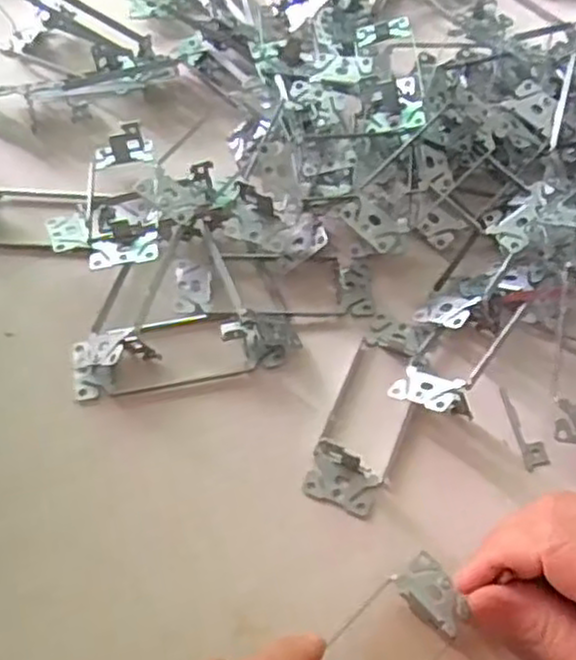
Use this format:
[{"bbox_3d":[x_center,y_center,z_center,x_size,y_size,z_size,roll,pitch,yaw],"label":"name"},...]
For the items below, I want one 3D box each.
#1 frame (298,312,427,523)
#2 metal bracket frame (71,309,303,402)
[{"bbox_3d":[0.042,0.037,0.360,0.038,0.016,0.103,21,63,9],"label":"frame"},{"bbox_3d":[-0.051,0.006,0.368,0.113,0.019,0.035,-11,63,-8],"label":"metal bracket frame"}]

